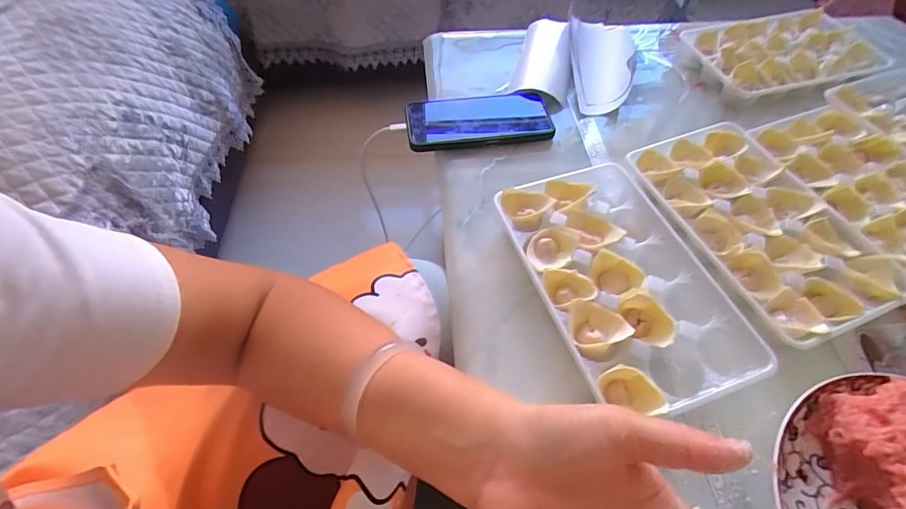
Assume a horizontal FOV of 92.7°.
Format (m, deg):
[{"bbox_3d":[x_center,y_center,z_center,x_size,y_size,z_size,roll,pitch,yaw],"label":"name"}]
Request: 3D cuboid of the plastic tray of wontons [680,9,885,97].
[{"bbox_3d":[0.417,-0.255,0.552,0.207,0.035,0.139,-12,58,-9],"label":"plastic tray of wontons"}]

